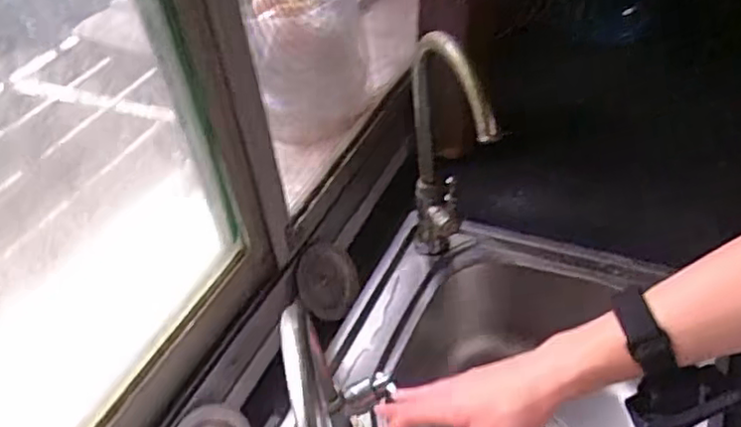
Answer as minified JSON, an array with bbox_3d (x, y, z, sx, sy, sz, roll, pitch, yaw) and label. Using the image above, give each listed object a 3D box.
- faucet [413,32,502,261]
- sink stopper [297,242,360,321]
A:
[{"bbox_3d":[0.079,-0.038,0.679,0.034,0.321,0.176,-18,42,-11],"label":"faucet"},{"bbox_3d":[-0.048,0.076,0.758,0.088,0.083,0.008,-16,-2,-44],"label":"sink stopper"}]

